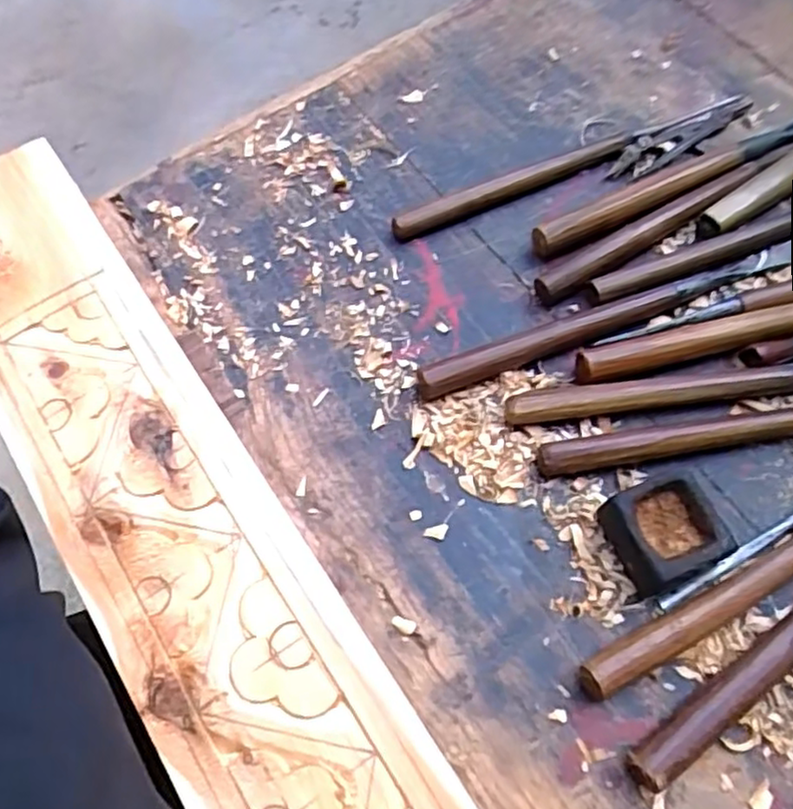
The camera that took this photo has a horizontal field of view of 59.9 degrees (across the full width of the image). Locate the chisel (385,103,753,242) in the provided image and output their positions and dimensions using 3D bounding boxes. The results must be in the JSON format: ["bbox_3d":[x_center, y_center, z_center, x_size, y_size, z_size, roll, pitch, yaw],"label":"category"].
[{"bbox_3d":[0.117,-0.151,0.440,0.246,0.013,0.030,-19,67,-6],"label":"chisel"}]

